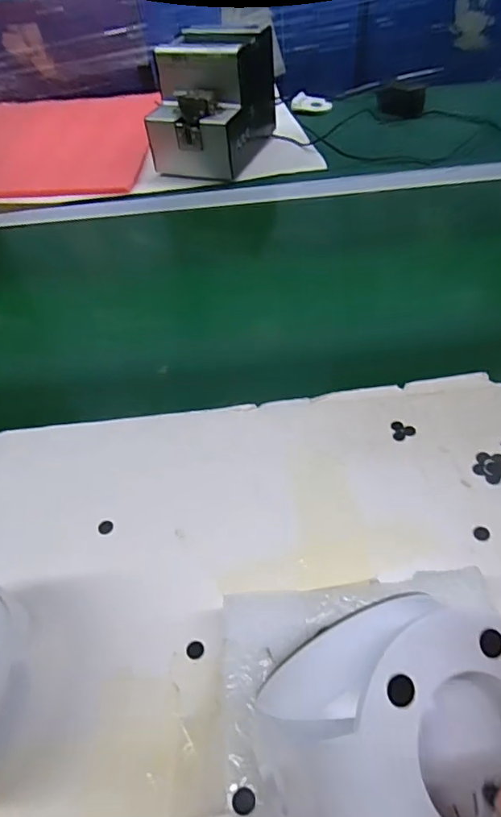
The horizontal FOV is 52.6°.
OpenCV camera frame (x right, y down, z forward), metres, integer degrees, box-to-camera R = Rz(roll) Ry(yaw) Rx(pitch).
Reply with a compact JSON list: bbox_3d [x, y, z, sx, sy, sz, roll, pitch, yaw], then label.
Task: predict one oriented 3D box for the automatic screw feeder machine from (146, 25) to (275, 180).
[{"bbox_3d":[-0.054,-0.435,0.723,0.137,0.150,0.179,10,50,13],"label":"automatic screw feeder machine"}]

